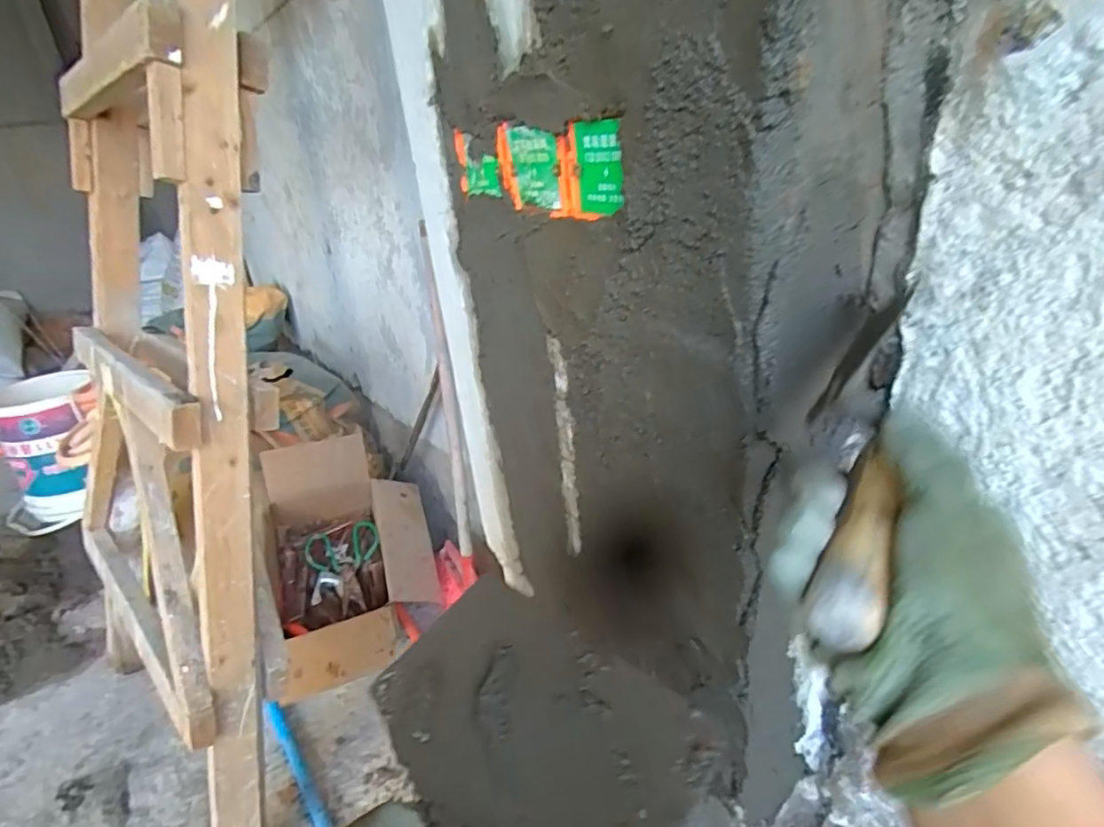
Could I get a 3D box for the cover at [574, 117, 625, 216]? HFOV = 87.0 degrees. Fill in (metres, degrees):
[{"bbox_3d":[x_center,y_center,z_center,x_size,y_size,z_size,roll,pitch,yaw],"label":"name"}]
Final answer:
[{"bbox_3d":[0.037,-0.187,0.446,0.006,0.065,0.050,-30,32,-32],"label":"cover"}]

